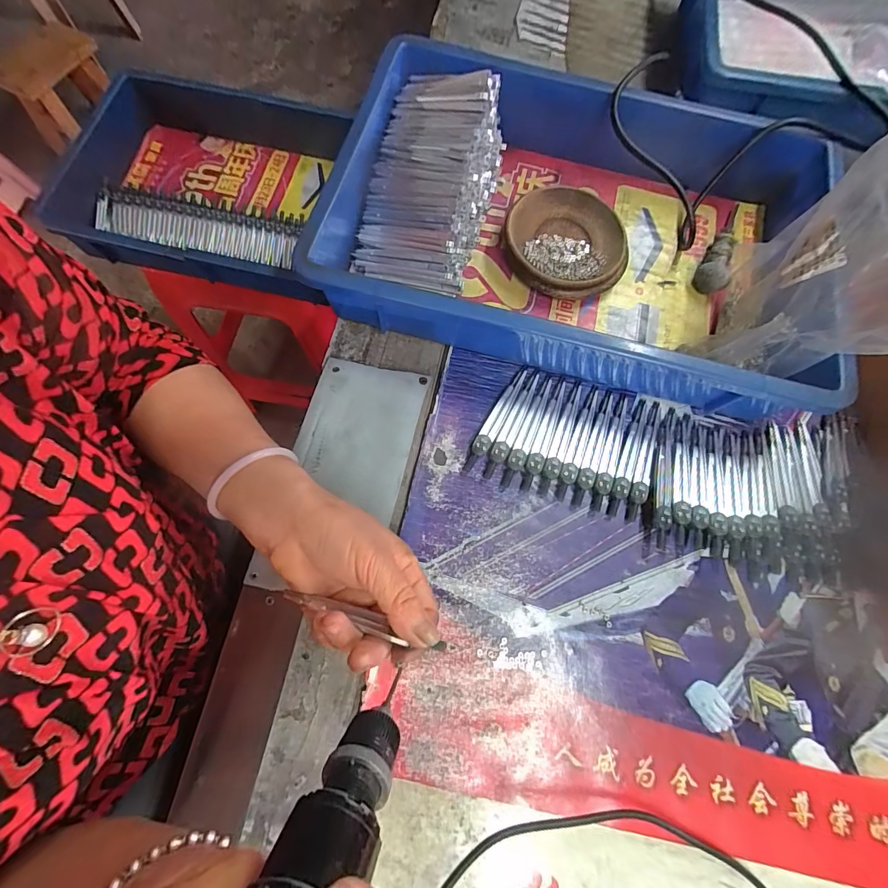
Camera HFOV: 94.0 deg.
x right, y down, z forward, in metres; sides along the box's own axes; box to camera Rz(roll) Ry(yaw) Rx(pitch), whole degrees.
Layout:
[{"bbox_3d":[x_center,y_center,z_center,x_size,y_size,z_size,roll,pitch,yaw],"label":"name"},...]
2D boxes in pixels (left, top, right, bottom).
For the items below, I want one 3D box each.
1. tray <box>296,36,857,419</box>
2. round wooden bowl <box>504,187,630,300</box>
[{"bbox_3d":[0.125,-0.205,0.387,0.434,0.082,0.295,14,73,3],"label":"tray"},{"bbox_3d":[0.120,-0.197,0.408,0.115,0.036,0.115,0,73,-1],"label":"round wooden bowl"}]

